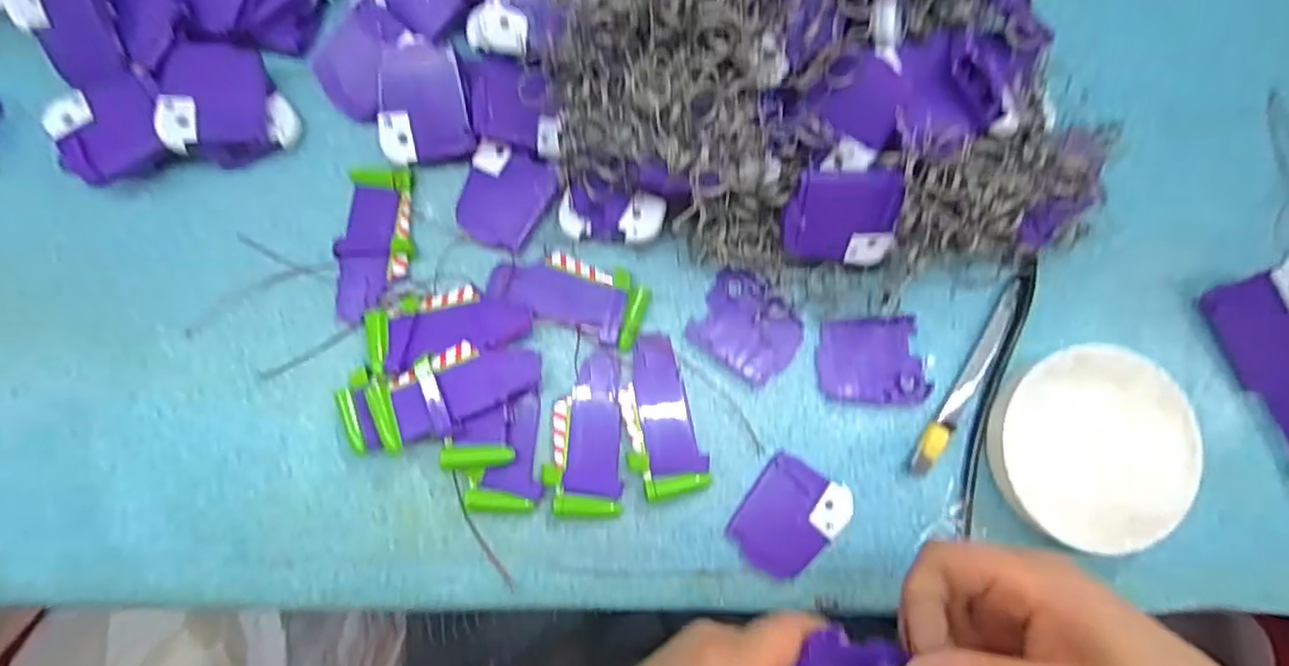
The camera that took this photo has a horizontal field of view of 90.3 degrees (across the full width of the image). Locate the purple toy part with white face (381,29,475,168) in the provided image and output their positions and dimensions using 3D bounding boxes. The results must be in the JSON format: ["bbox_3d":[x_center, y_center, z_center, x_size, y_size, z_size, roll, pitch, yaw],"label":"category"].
[{"bbox_3d":[-0.127,-0.133,0.368,0.051,0.025,0.066,-13,83,-2],"label":"purple toy part with white face"}]

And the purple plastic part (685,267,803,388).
[{"bbox_3d":[0.060,-0.003,0.370,0.058,0.008,0.052,34,84,3],"label":"purple plastic part"}]

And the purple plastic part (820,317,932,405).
[{"bbox_3d":[0.131,0.016,0.369,0.058,0.007,0.049,-4,83,-1],"label":"purple plastic part"}]

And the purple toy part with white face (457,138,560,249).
[{"bbox_3d":[-0.081,-0.078,0.370,0.049,0.010,0.054,25,83,2],"label":"purple toy part with white face"}]

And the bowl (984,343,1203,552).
[{"bbox_3d":[0.250,0.062,0.356,0.106,0.022,0.107,0,83,-1],"label":"bowl"}]

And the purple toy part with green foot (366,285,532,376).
[{"bbox_3d":[-0.109,-0.003,0.359,0.087,0.013,0.041,-14,66,-5],"label":"purple toy part with green foot"}]

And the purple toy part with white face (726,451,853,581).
[{"bbox_3d":[0.081,0.104,0.356,0.051,0.006,0.063,34,84,3],"label":"purple toy part with white face"}]

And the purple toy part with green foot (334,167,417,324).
[{"bbox_3d":[-0.155,-0.050,0.369,0.039,0.008,0.087,1,83,-1],"label":"purple toy part with green foot"}]

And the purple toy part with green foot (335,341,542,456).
[{"bbox_3d":[-0.111,0.034,0.349,0.108,0.025,0.044,-14,83,-2],"label":"purple toy part with green foot"}]

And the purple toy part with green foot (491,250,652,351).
[{"bbox_3d":[-0.043,-0.024,0.368,0.088,0.009,0.039,20,83,2],"label":"purple toy part with green foot"}]

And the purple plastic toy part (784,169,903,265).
[{"bbox_3d":[0.103,-0.060,0.339,0.057,0.012,0.050,-1,127,-3],"label":"purple plastic toy part"}]

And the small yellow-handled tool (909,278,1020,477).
[{"bbox_3d":[0.189,0.026,0.371,0.014,0.012,0.127,33,84,3],"label":"small yellow-handled tool"}]

